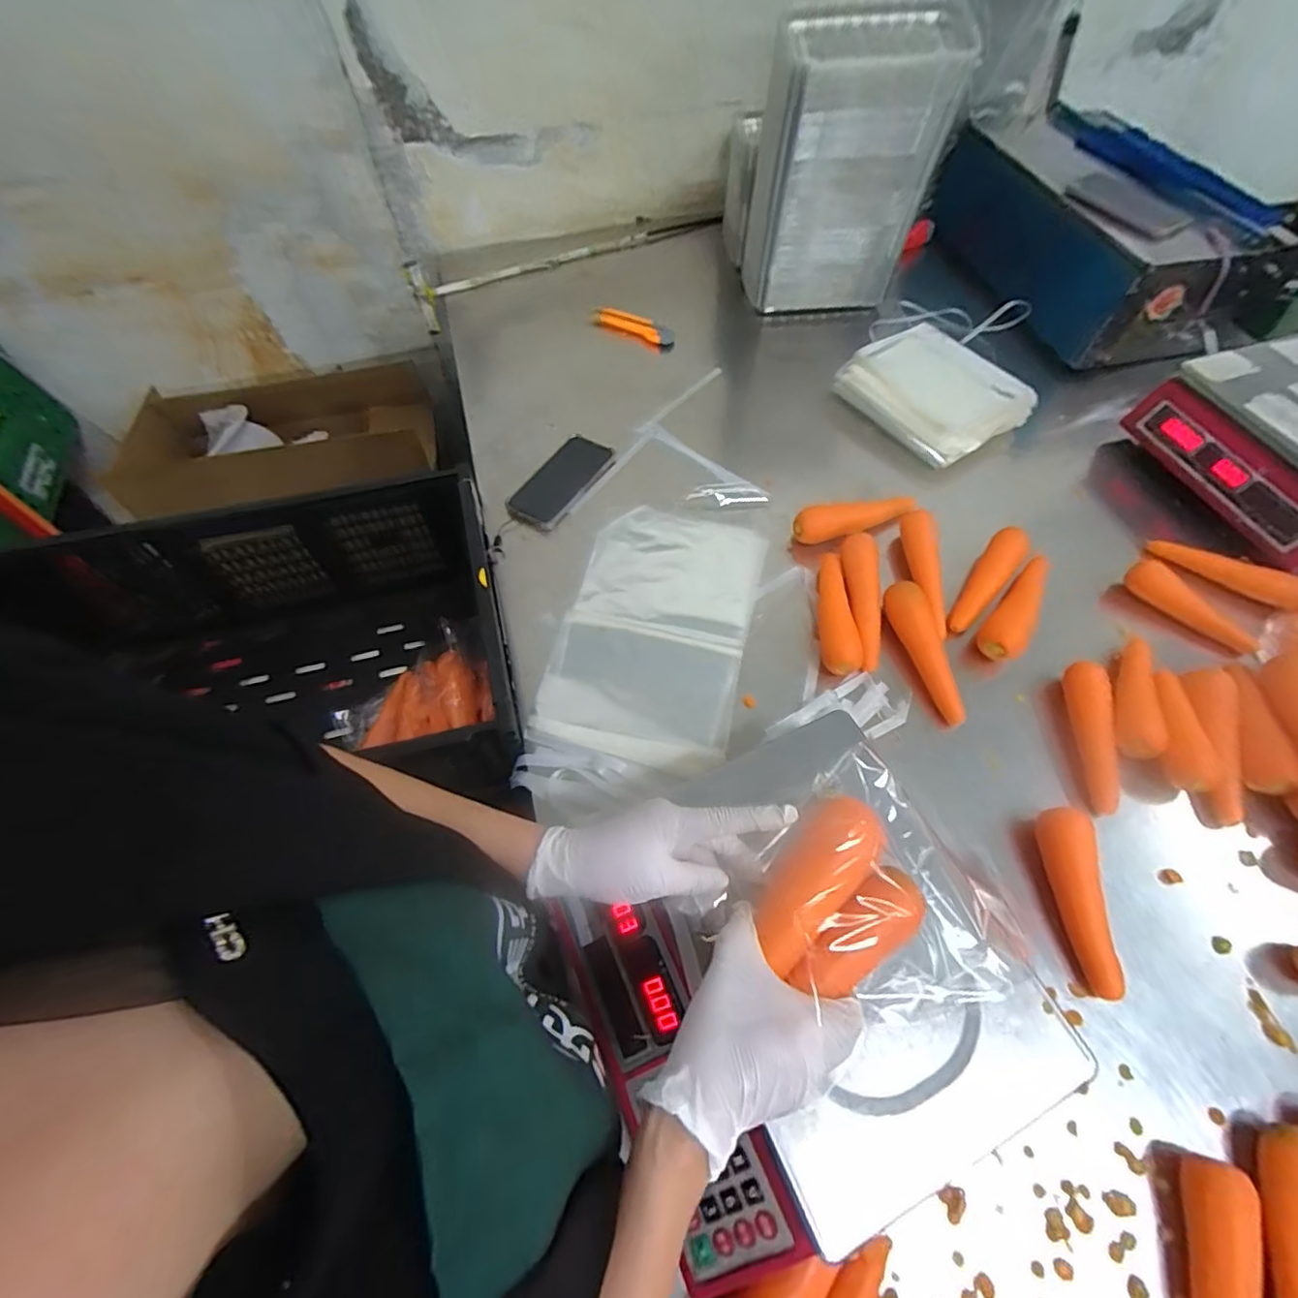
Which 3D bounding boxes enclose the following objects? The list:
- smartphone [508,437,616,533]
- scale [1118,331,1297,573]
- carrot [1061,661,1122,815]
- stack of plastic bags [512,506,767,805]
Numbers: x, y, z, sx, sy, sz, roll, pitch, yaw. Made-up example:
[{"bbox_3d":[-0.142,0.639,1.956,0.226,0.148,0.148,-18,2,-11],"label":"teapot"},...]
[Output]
[{"bbox_3d":[-0.119,-0.236,0.793,0.078,0.005,0.163,29,63,15],"label":"smartphone"},{"bbox_3d":[0.854,-0.265,0.758,0.262,0.126,0.303,-15,60,-8],"label":"scale"},{"bbox_3d":[0.457,0.087,0.589,0.033,0.033,0.157,9,59,4],"label":"carrot"},{"bbox_3d":[0.005,-0.018,0.664,0.208,0.019,0.372,13,60,6],"label":"stack of plastic bags"}]

